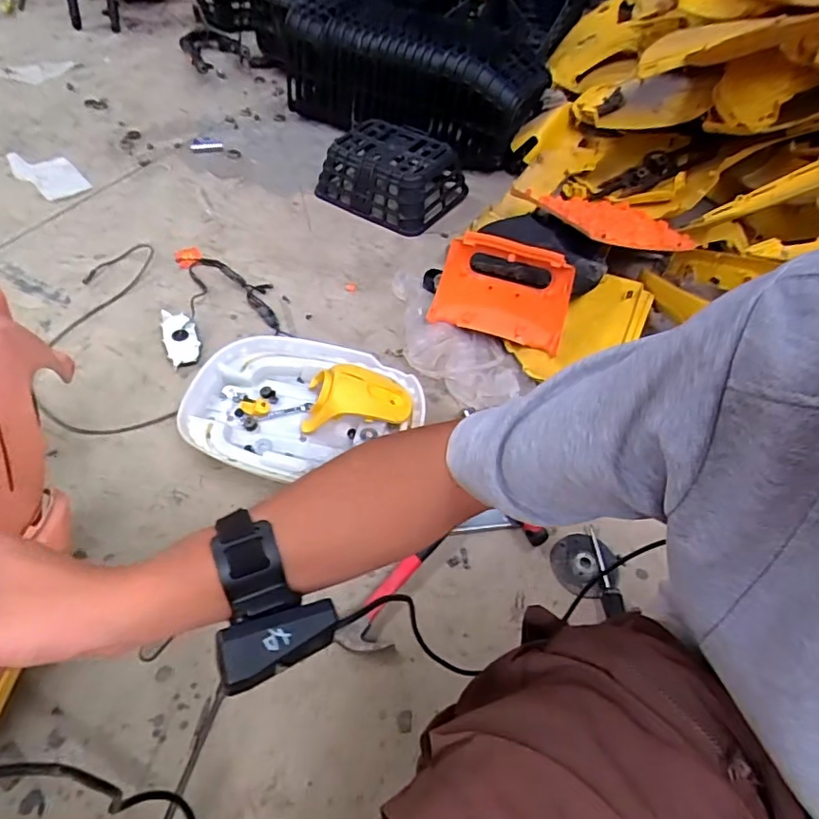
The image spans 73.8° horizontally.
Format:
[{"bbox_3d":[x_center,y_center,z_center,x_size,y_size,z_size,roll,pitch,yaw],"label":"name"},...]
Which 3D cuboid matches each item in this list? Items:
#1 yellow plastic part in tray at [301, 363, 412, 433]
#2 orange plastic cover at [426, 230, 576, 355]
[{"bbox_3d":[-0.082,-0.025,0.858,0.170,0.078,0.107,-3,50,-9],"label":"yellow plastic part in tray"},{"bbox_3d":[0.167,-0.210,0.986,0.236,0.173,0.076,17,50,9],"label":"orange plastic cover"}]

